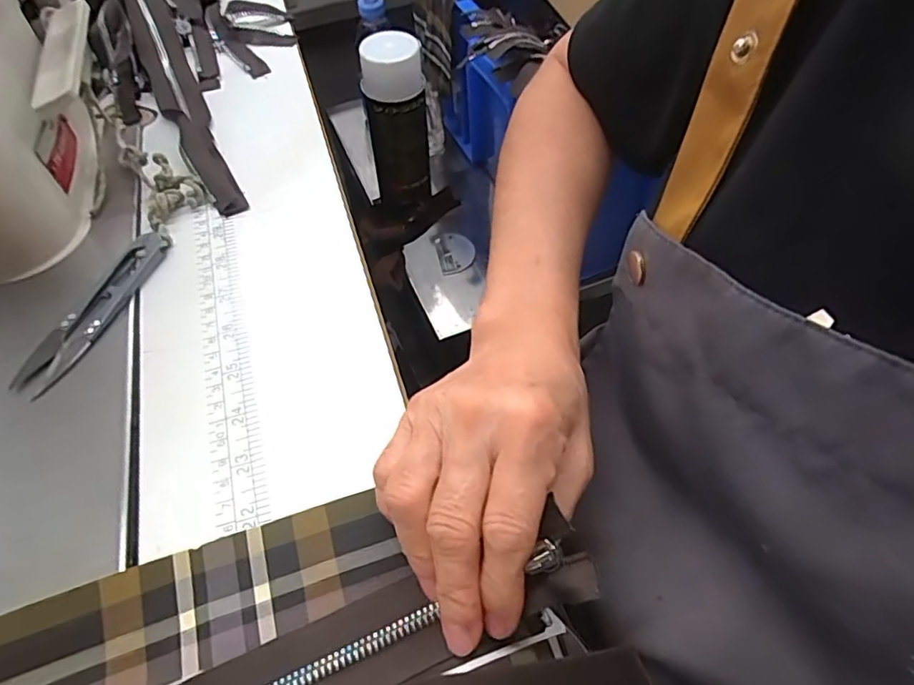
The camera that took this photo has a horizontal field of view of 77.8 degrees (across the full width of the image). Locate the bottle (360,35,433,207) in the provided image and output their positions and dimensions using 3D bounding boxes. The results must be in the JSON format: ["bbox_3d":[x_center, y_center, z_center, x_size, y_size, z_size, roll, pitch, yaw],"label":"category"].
[{"bbox_3d":[-0.065,-0.242,0.627,0.066,0.166,0.065,-7,54,-2],"label":"bottle"}]

